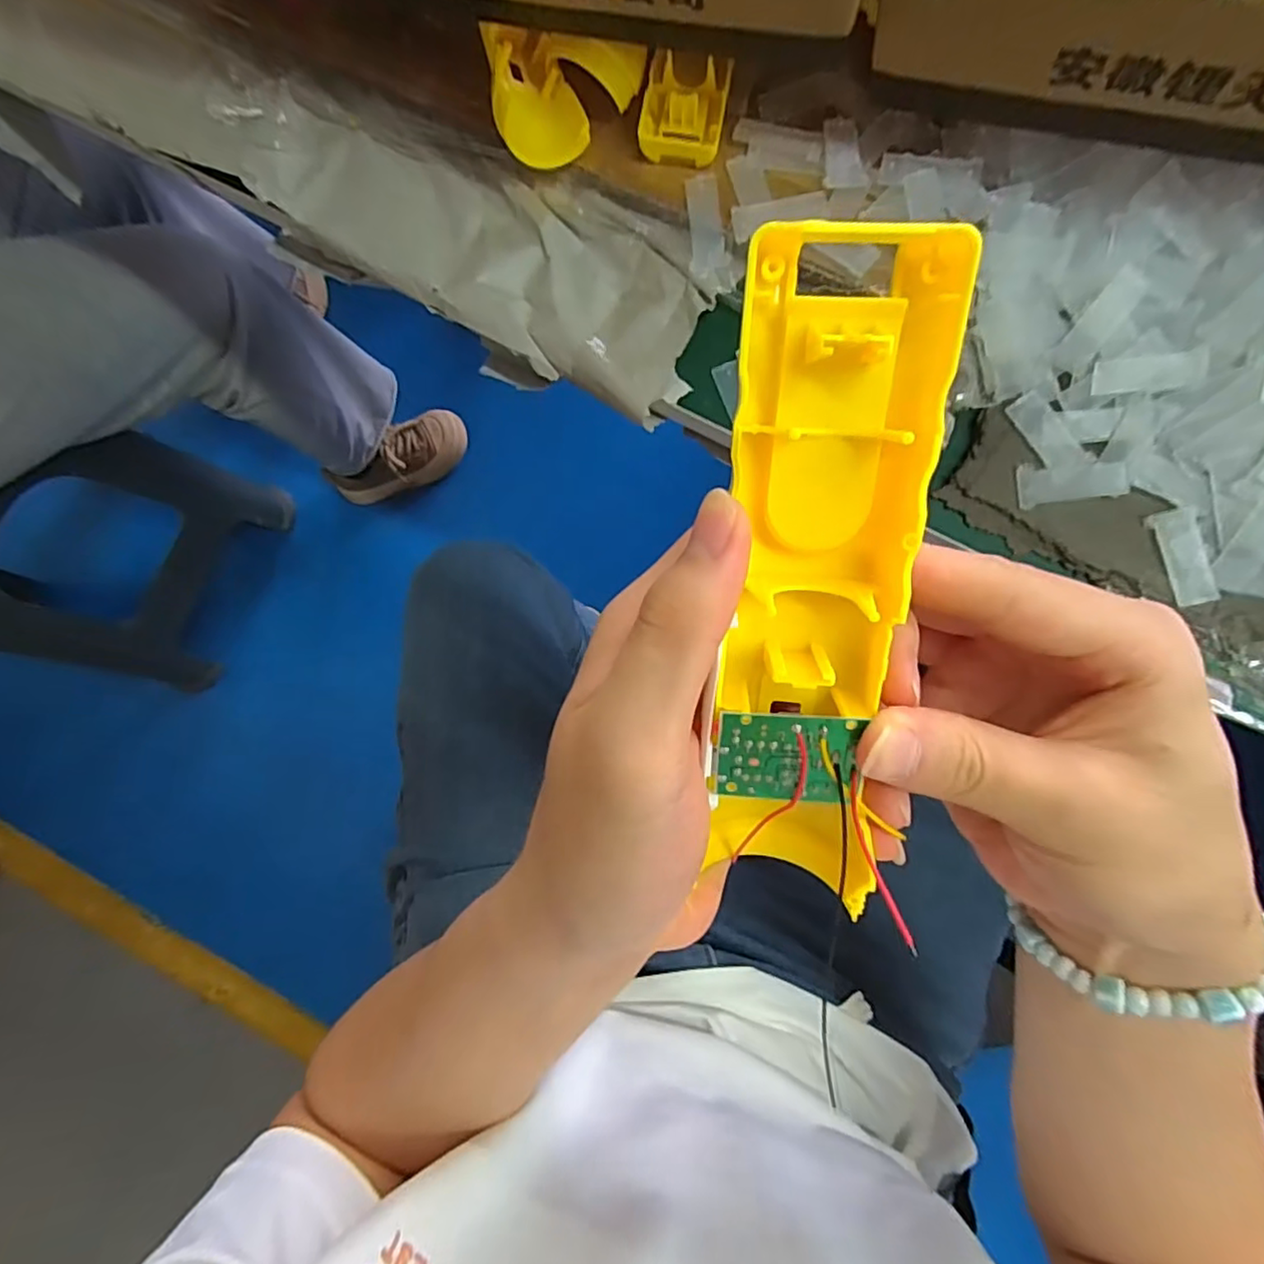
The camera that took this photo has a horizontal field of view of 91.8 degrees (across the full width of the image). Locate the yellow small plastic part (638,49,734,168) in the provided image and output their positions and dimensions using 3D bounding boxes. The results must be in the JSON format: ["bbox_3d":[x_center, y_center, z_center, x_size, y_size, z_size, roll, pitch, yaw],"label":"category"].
[{"bbox_3d":[0.027,-0.275,0.321,0.043,0.019,0.046,12,84,4],"label":"yellow small plastic part"}]

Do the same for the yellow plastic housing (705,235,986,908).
[{"bbox_3d":[0.043,-0.002,0.146,0.041,0.027,0.158,2,112,3],"label":"yellow plastic housing"}]

